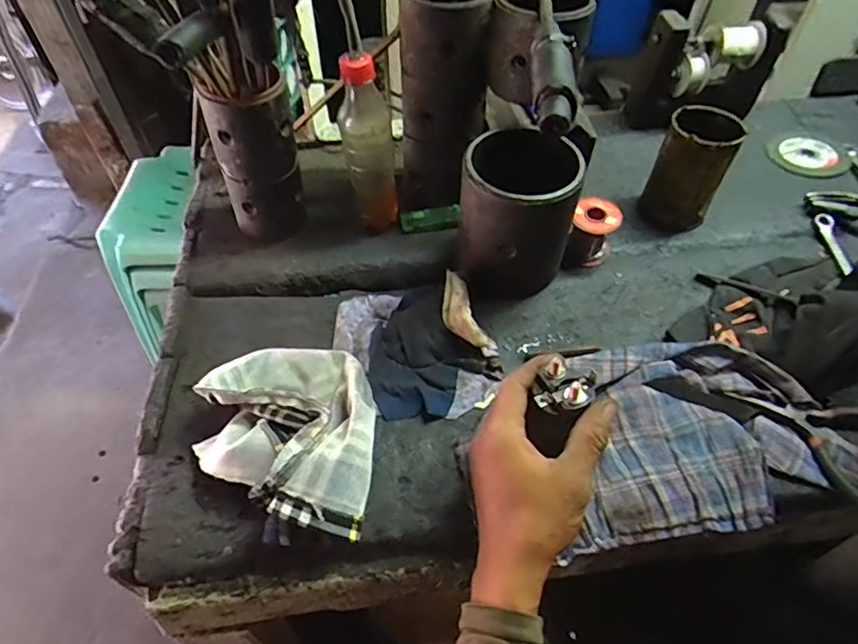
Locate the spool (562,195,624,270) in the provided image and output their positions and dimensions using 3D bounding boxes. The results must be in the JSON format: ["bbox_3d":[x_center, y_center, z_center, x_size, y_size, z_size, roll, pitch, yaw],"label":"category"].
[{"bbox_3d":[0.173,-0.093,0.567,0.047,0.056,0.053,15,52,13],"label":"spool"}]

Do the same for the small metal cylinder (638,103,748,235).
[{"bbox_3d":[0.286,-0.167,0.587,0.072,0.112,0.077,22,54,18],"label":"small metal cylinder"}]

